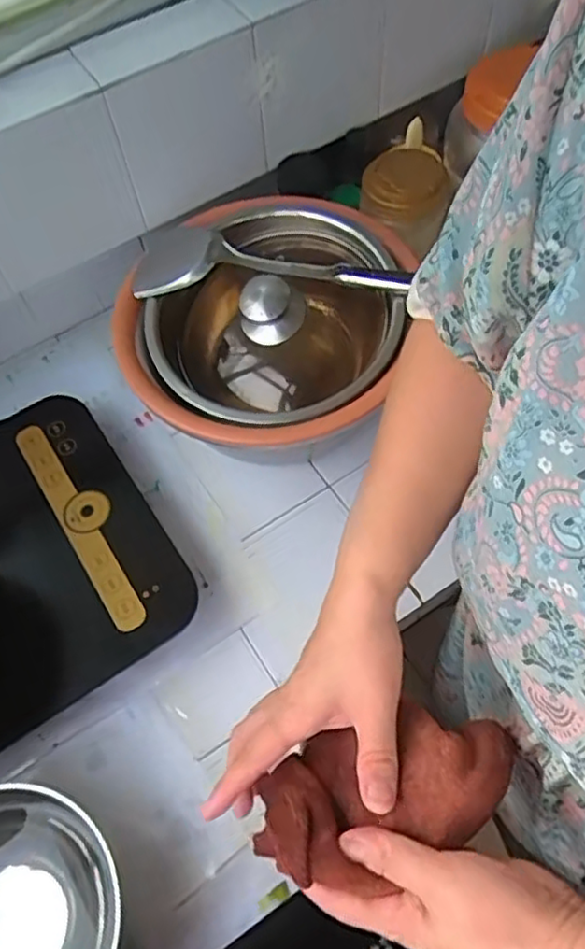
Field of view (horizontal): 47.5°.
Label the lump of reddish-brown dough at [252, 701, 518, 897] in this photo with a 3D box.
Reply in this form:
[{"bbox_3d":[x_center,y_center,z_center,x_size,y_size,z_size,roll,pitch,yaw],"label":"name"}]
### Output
[{"bbox_3d":[0.053,0.172,0.361,0.143,0.038,0.073,-15,61,-2],"label":"lump of reddish-brown dough"}]

